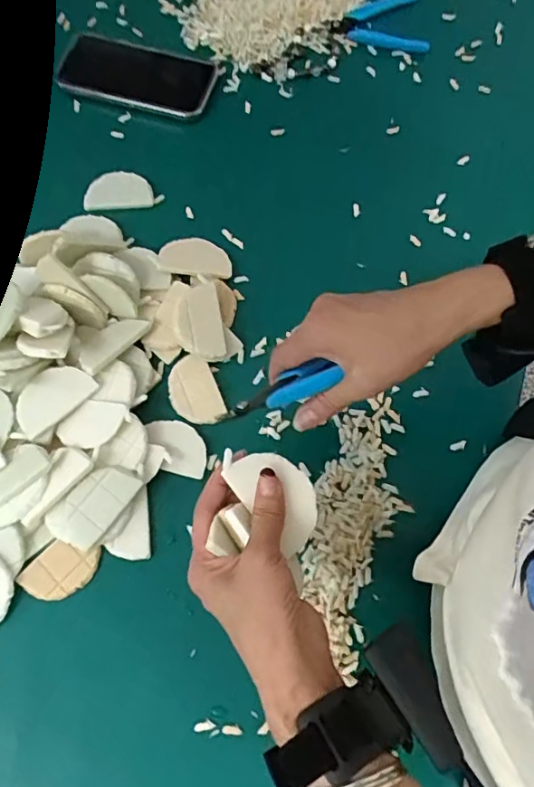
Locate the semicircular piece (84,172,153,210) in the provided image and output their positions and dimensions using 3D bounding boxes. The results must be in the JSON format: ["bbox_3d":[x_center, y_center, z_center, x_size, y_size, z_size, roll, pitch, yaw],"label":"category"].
[{"bbox_3d":[-0.153,-0.209,0.552,0.070,0.004,0.038,-2,89,2],"label":"semicircular piece"}]

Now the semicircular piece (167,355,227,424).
[{"bbox_3d":[-0.065,-0.002,0.479,0.043,0.006,0.063,-21,73,-7],"label":"semicircular piece"}]

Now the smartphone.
[{"bbox_3d":[-0.139,-0.350,0.584,0.160,0.011,0.084,16,72,4],"label":"smartphone"}]

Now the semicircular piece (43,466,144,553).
[{"bbox_3d":[-0.139,0.089,0.432,0.043,0.013,0.075,38,75,11],"label":"semicircular piece"}]

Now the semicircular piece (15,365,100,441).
[{"bbox_3d":[-0.184,0.001,0.456,0.069,0.008,0.039,-41,77,-13],"label":"semicircular piece"}]

